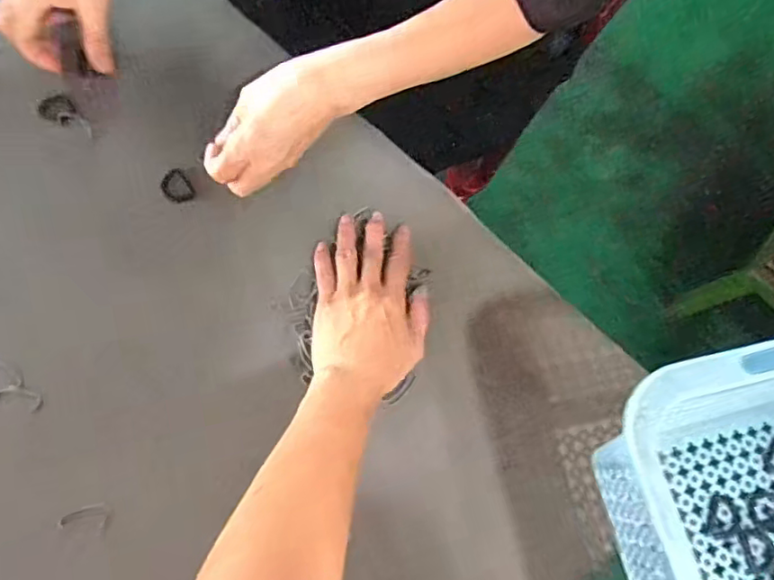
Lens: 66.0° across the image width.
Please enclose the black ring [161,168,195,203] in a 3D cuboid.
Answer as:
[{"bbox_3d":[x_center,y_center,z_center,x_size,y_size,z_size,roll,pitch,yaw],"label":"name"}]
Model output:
[{"bbox_3d":[-0.178,-0.087,0.504,0.024,0.006,0.028,-29,81,-12],"label":"black ring"}]

